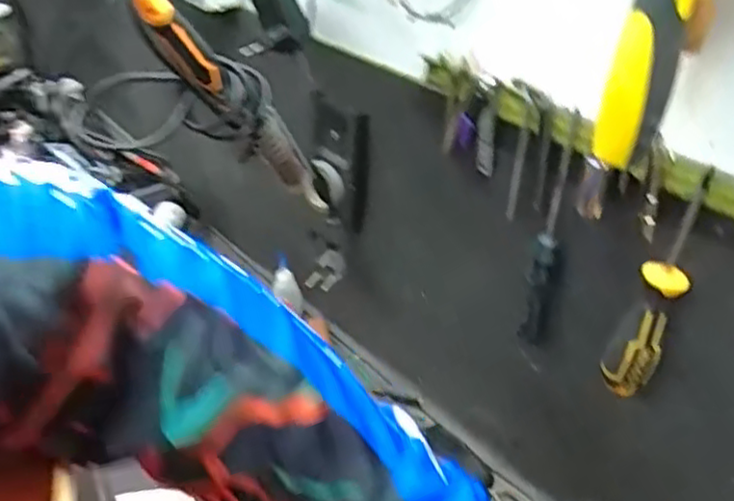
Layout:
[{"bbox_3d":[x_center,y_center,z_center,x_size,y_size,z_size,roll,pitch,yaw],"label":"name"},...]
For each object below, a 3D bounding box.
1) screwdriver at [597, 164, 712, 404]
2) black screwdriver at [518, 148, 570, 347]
[{"bbox_3d":[0.178,0.026,0.427,0.033,0.154,0.022,10,35,12],"label":"screwdriver"},{"bbox_3d":[0.132,0.007,0.504,0.023,0.166,0.018,14,36,17],"label":"black screwdriver"}]

